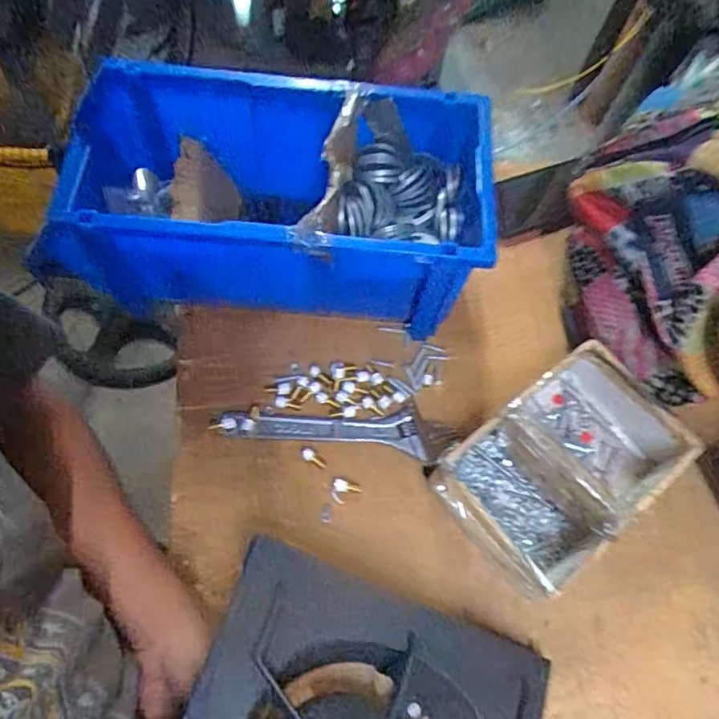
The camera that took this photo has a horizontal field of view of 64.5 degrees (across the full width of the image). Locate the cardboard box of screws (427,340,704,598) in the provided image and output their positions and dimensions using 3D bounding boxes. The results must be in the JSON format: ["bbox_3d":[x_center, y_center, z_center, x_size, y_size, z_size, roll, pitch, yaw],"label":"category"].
[{"bbox_3d":[0.199,0.104,0.564,0.234,0.085,0.149,-37,74,-17],"label":"cardboard box of screws"}]

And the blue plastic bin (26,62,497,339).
[{"bbox_3d":[-0.088,-0.165,0.600,0.422,0.158,0.202,3,67,-2],"label":"blue plastic bin"}]

